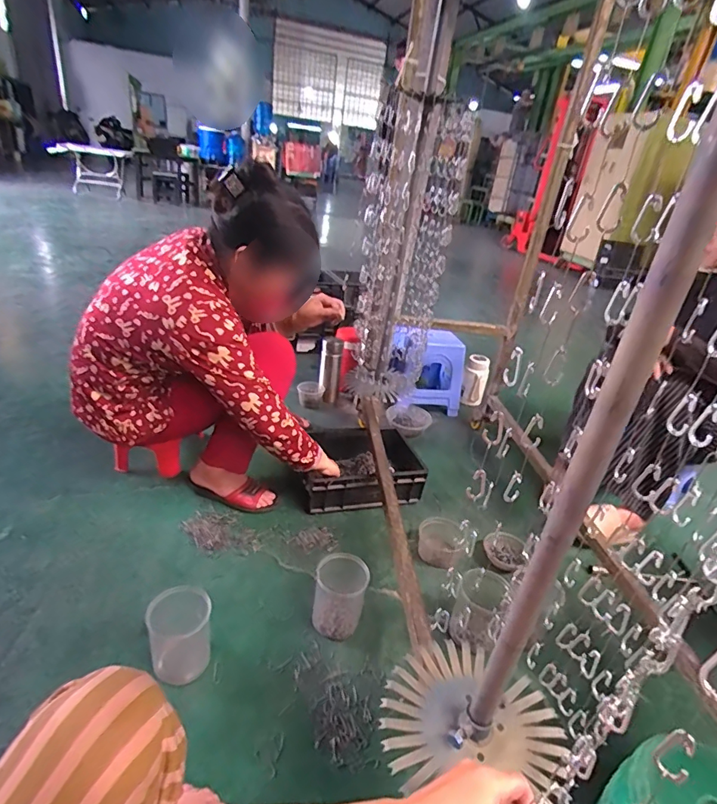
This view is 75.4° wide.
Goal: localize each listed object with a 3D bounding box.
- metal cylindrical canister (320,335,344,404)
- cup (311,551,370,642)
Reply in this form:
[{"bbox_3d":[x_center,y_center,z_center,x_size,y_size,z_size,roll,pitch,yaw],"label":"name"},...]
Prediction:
[{"bbox_3d":[-0.106,-0.129,1.783,0.079,0.232,0.062,4,28,-8],"label":"metal cylindrical canister"},{"bbox_3d":[-0.038,0.392,0.935,0.100,0.134,0.100,6,28,-3],"label":"cup"}]

